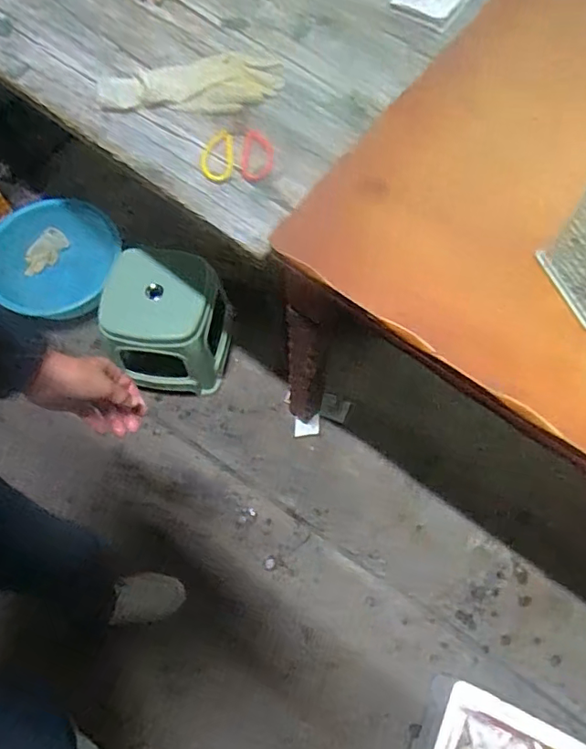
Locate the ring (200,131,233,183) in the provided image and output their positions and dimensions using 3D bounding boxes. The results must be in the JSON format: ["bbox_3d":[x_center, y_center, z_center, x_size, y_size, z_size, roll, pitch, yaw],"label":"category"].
[{"bbox_3d":[-0.121,-0.347,0.864,0.052,0.012,0.105,1,64,-2],"label":"ring"}]

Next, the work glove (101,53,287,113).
[{"bbox_3d":[-0.175,-0.494,0.924,0.309,0.026,0.112,-1,64,-3],"label":"work glove"}]

